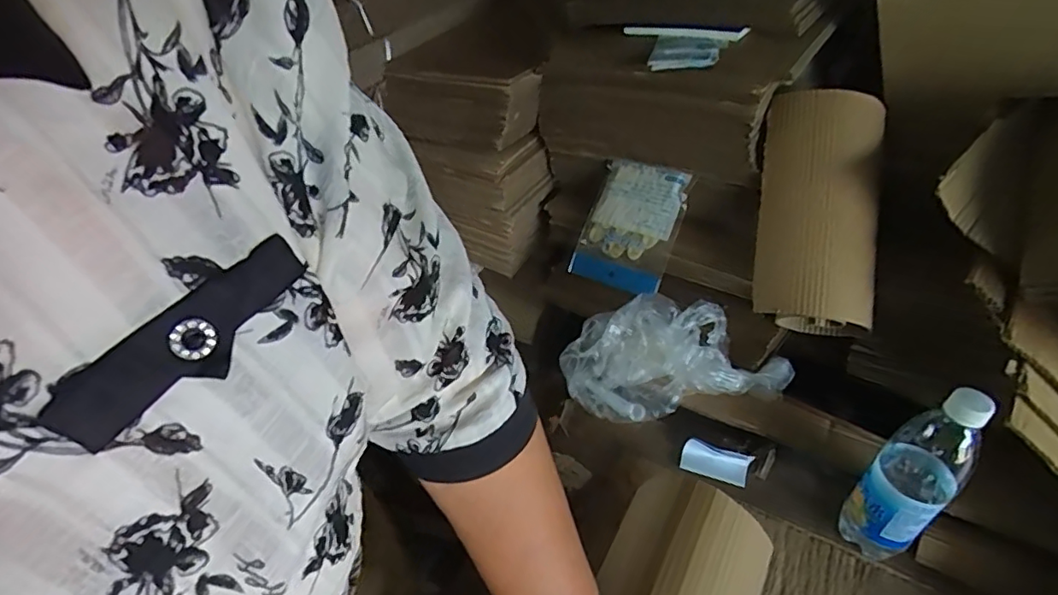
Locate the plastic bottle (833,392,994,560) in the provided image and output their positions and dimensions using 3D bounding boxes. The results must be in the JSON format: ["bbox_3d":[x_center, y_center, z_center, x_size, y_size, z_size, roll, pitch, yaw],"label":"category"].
[{"bbox_3d":[0.373,0.174,0.549,0.070,0.237,0.065,-28,47,-25],"label":"plastic bottle"}]

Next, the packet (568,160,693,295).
[{"bbox_3d":[0.143,-0.099,0.789,0.138,0.030,0.170,19,87,37],"label":"packet"}]

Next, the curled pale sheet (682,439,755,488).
[{"bbox_3d":[0.222,0.199,0.676,0.077,0.009,0.039,15,89,24],"label":"curled pale sheet"}]

